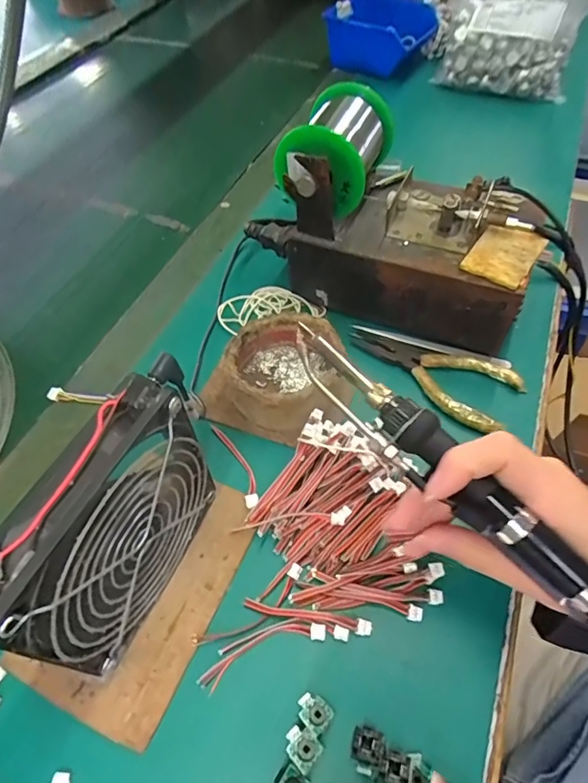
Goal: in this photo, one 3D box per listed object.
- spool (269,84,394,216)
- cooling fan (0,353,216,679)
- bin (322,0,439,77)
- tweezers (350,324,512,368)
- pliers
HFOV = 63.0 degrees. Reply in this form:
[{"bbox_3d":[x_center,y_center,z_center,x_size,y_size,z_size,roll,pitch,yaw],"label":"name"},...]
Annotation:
[{"bbox_3d":[0.030,-0.176,0.368,0.070,0.071,0.094,18,57,14],"label":"spool"},{"bbox_3d":[-0.086,0.070,0.245,0.030,0.126,0.123,20,58,15],"label":"cooling fan"},{"bbox_3d":[0.128,-0.514,0.689,0.131,0.066,0.131,23,58,17],"label":"bin"},{"bbox_3d":[0.109,-0.038,0.382,0.127,0.004,0.011,13,56,10],"label":"tweezers"},{"bbox_3d":[0.107,-0.023,0.371,0.131,0.008,0.060,36,63,24],"label":"pliers"}]

